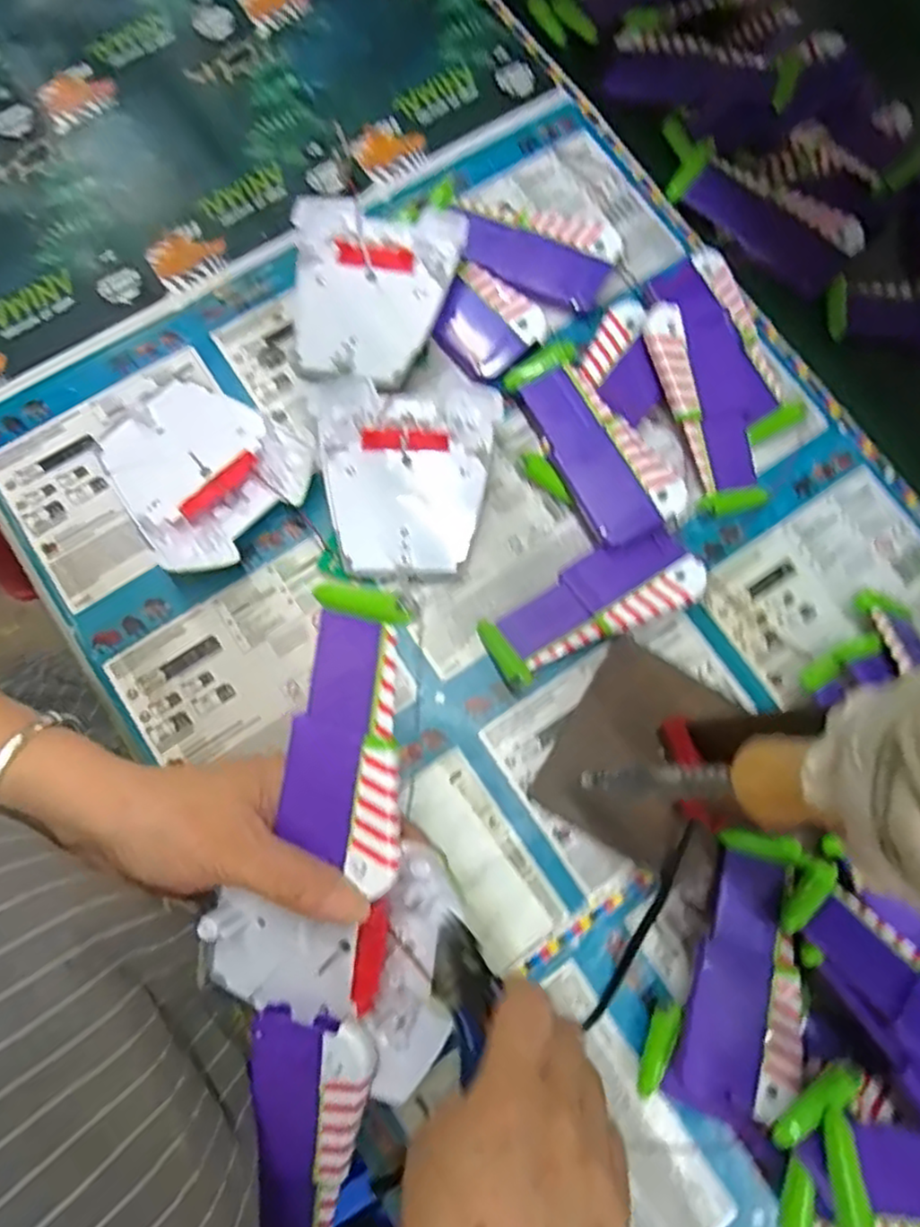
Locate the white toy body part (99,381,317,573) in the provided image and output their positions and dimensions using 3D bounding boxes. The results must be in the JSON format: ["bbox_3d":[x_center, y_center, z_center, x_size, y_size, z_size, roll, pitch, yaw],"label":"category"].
[{"bbox_3d":[-0.144,-0.081,0.391,0.093,0.023,0.103,-44,82,-10],"label":"white toy body part"}]

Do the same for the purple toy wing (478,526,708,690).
[{"bbox_3d":[0.071,-0.005,0.382,0.119,0.020,0.047,-25,79,-7],"label":"purple toy wing"}]

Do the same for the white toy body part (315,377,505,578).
[{"bbox_3d":[-0.031,-0.075,0.388,0.095,0.029,0.107,4,77,-1],"label":"white toy body part"}]

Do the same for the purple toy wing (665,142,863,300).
[{"bbox_3d":[0.194,-0.253,0.449,0.121,0.022,0.043,37,79,6],"label":"purple toy wing"}]

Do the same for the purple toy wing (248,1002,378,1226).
[{"bbox_3d":[-0.064,0.224,0.291,0.051,0.016,0.114,4,91,-1],"label":"purple toy wing"}]

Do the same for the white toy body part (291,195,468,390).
[{"bbox_3d":[-0.059,-0.191,0.412,0.099,0.031,0.112,18,78,2],"label":"white toy body part"}]

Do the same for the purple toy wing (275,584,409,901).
[{"bbox_3d":[-0.046,0.049,0.280,0.047,0.017,0.115,4,92,-1],"label":"purple toy wing"}]

